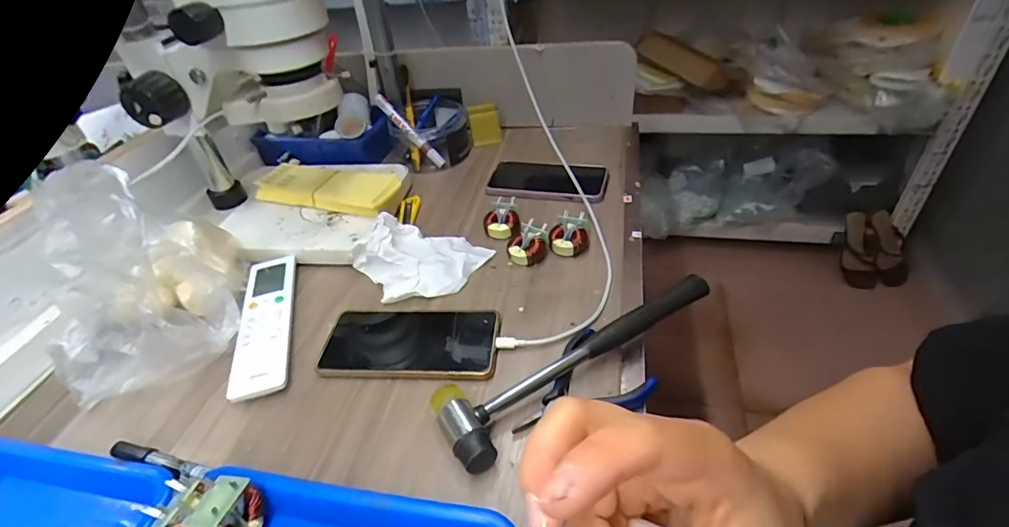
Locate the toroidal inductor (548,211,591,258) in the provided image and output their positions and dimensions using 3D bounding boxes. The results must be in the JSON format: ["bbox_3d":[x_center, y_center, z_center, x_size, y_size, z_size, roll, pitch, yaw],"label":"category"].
[{"bbox_3d":[0.074,-0.032,0.548,0.043,0.032,0.045,7,42,17],"label":"toroidal inductor"}]

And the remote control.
[{"bbox_3d":[-0.242,0.058,0.489,0.051,0.021,0.192,-14,40,-9],"label":"remote control"}]

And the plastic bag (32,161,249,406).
[{"bbox_3d":[-0.333,0.005,0.436,0.137,0.157,0.176,-19,42,-16],"label":"plastic bag"}]

